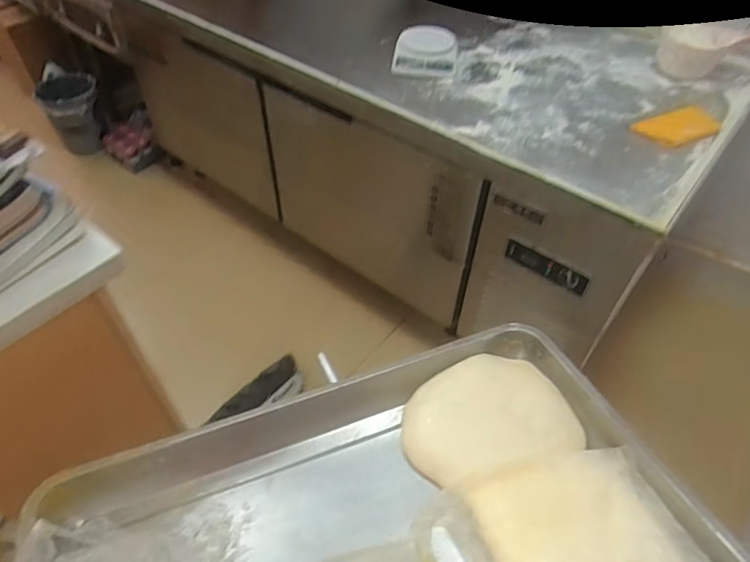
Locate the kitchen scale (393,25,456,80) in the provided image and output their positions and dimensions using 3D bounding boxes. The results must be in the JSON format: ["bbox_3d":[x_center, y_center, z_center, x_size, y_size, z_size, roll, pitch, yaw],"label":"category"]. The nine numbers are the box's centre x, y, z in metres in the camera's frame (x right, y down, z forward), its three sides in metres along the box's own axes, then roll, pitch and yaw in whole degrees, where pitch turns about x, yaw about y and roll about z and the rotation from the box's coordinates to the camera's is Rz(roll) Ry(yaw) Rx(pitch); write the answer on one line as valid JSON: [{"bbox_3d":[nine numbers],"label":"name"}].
[{"bbox_3d":[0.127,-0.573,1.297,0.150,0.038,0.207,7,50,5],"label":"kitchen scale"}]

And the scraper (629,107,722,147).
[{"bbox_3d":[0.644,-0.328,1.113,0.169,0.004,0.102,-21,54,-13],"label":"scraper"}]

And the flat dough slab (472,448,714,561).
[{"bbox_3d":[0.199,0.246,0.460,0.168,0.021,0.200,-14,41,-9],"label":"flat dough slab"}]

